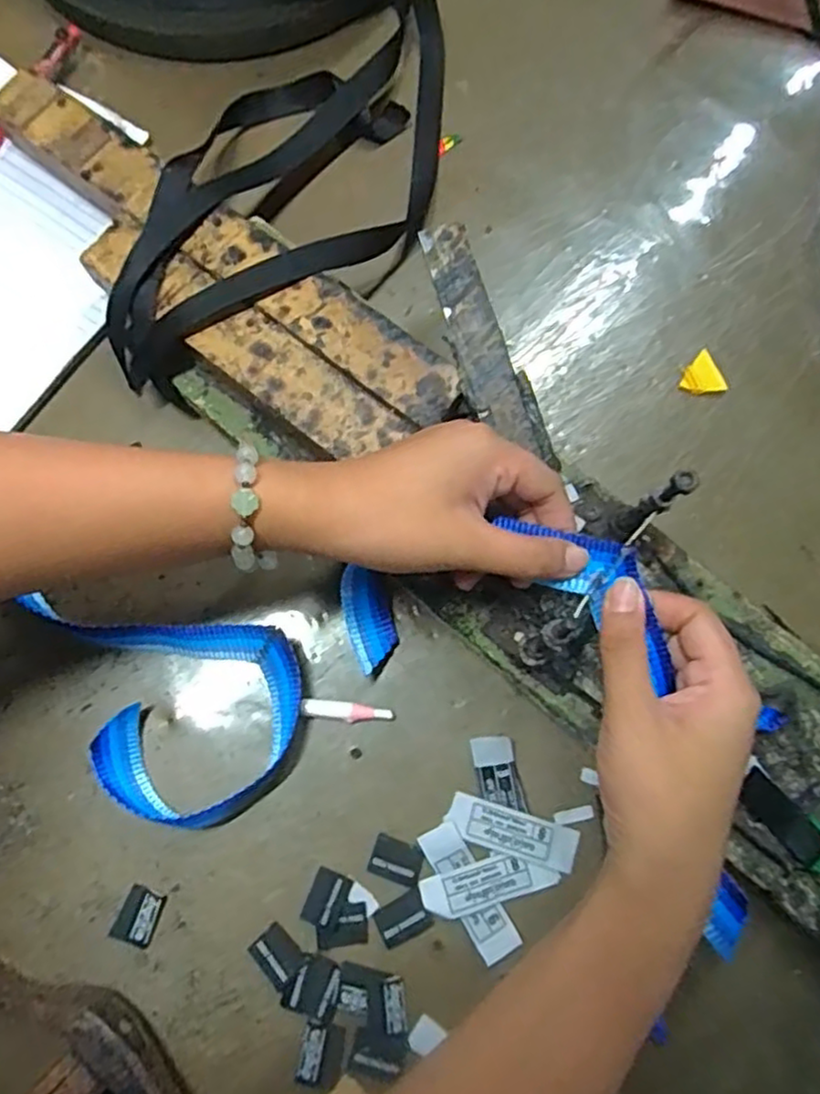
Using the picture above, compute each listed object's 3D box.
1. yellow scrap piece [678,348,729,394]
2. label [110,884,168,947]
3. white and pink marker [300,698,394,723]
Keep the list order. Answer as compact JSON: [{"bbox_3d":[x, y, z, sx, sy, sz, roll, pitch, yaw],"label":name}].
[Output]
[{"bbox_3d":[0.166,-0.098,0.390,0.023,0.004,0.026,-19,77,-6],"label":"yellow scrap piece"},{"bbox_3d":[-0.128,0.176,0.323,0.019,0.004,0.024,19,76,4],"label":"label"},{"bbox_3d":[-0.031,0.084,0.344,0.045,0.008,0.010,8,75,1],"label":"white and pink marker"}]

